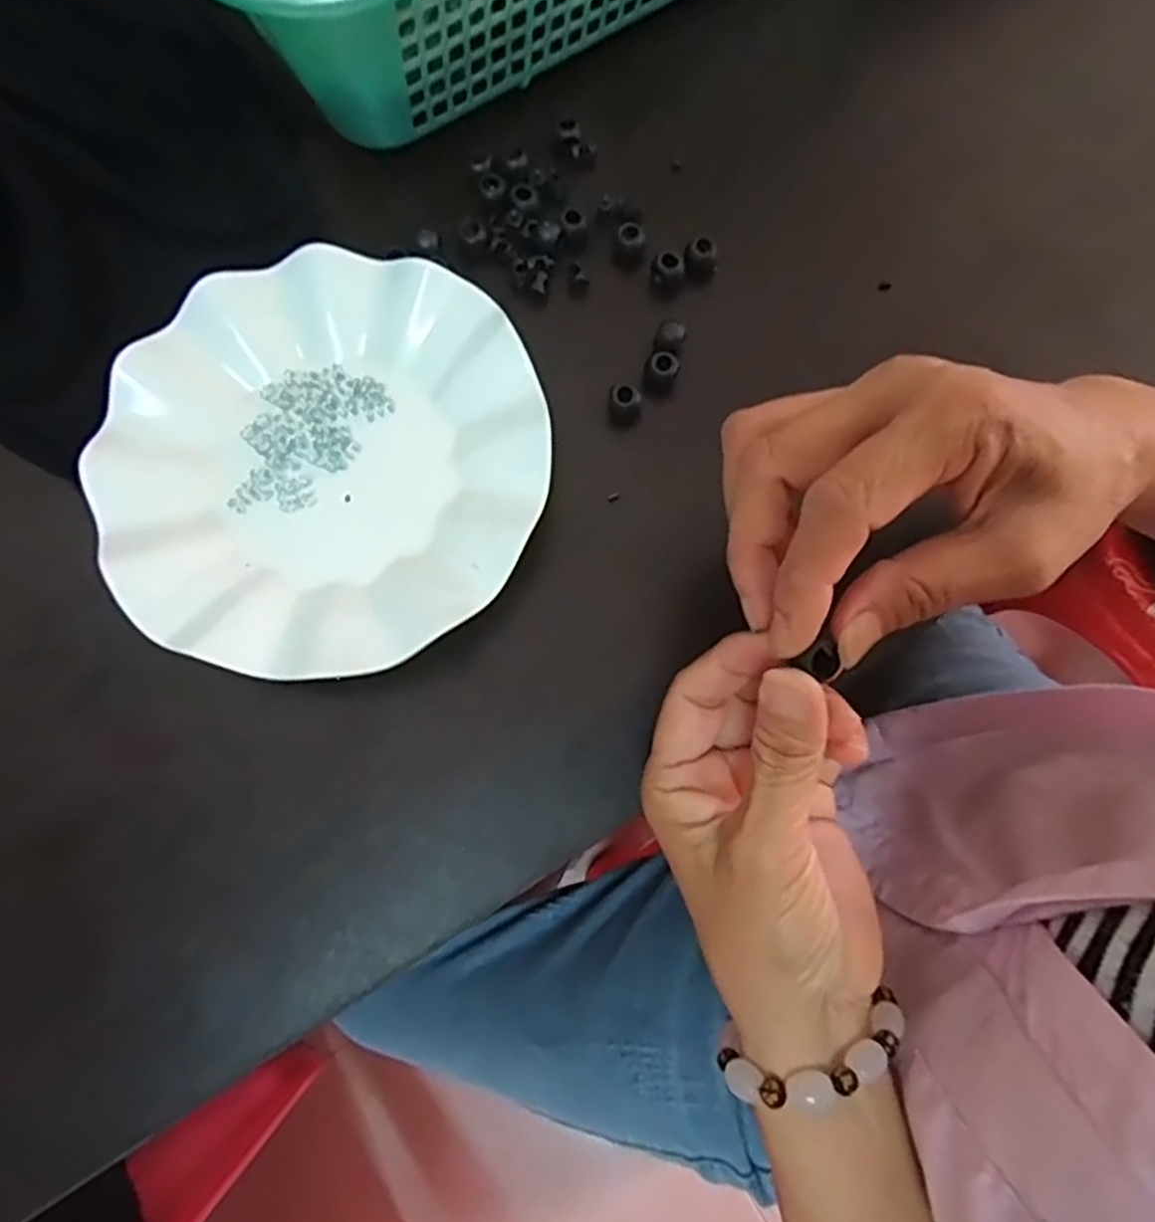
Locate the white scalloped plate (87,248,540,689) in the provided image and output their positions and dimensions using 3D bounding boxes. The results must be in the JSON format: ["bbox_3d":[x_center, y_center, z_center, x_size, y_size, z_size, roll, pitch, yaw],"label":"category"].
[{"bbox_3d":[-0.106,-0.063,0.314,0.179,0.029,0.177,0,77,1],"label":"white scalloped plate"}]

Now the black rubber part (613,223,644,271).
[{"bbox_3d":[0.024,-0.172,0.344,0.014,0.016,0.013,6,77,2],"label":"black rubber part"}]

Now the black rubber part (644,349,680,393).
[{"bbox_3d":[0.038,-0.108,0.328,0.014,0.013,0.014,0,77,1],"label":"black rubber part"}]

